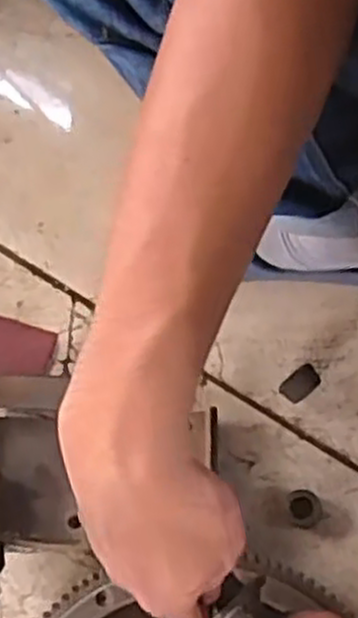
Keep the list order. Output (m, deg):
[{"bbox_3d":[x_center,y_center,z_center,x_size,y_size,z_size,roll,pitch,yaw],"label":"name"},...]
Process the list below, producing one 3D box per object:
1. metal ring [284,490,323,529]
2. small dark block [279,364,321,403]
[{"bbox_3d":[0.103,0.164,0.656,0.029,0.015,0.029,-1,73,2],"label":"metal ring"},{"bbox_3d":[0.104,0.064,0.685,0.033,0.022,0.023,-43,77,-10],"label":"small dark block"}]

